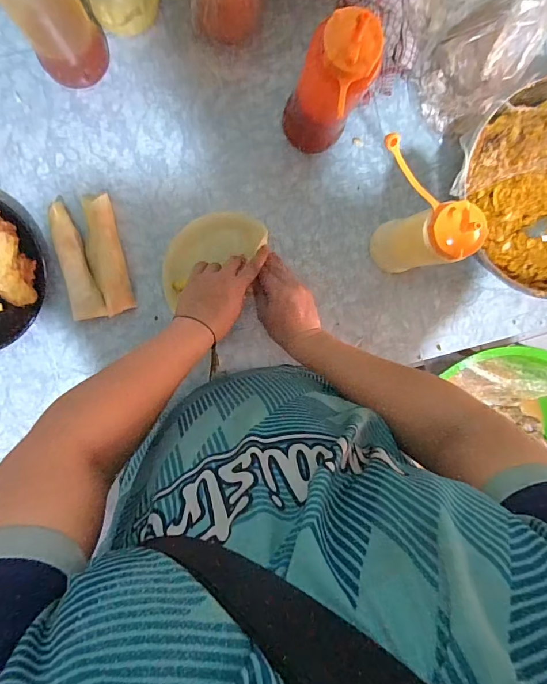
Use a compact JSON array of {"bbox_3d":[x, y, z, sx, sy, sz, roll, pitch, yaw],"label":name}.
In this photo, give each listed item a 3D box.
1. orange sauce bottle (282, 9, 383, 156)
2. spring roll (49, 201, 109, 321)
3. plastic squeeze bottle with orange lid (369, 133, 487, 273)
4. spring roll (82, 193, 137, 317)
[{"bbox_3d":[0.060,-0.286,0.488,0.075,0.224,0.077,-1,97,-6],"label":"orange sauce bottle"},{"bbox_3d":[-0.275,-0.106,0.569,0.043,0.029,0.154,-17,99,-4],"label":"spring roll"},{"bbox_3d":[0.172,-0.165,0.534,0.060,0.204,0.150,-31,99,-2],"label":"plastic squeeze bottle with orange lid"},{"bbox_3d":[-0.233,-0.119,0.574,0.047,0.027,0.159,-12,98,-5],"label":"spring roll"}]

